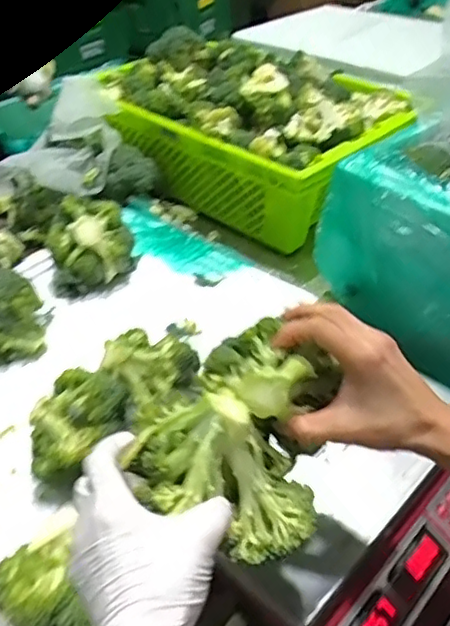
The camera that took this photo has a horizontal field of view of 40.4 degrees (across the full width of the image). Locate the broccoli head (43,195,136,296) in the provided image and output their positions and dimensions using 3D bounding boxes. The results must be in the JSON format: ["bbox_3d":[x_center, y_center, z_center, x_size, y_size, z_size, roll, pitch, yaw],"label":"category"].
[{"bbox_3d":[-0.200,-0.102,0.908,0.123,0.106,0.095,-10,40,-10],"label":"broccoli head"}]

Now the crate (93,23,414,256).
[{"bbox_3d":[0.044,-0.365,1.156,0.555,0.210,0.373,28,48,31],"label":"crate"}]

